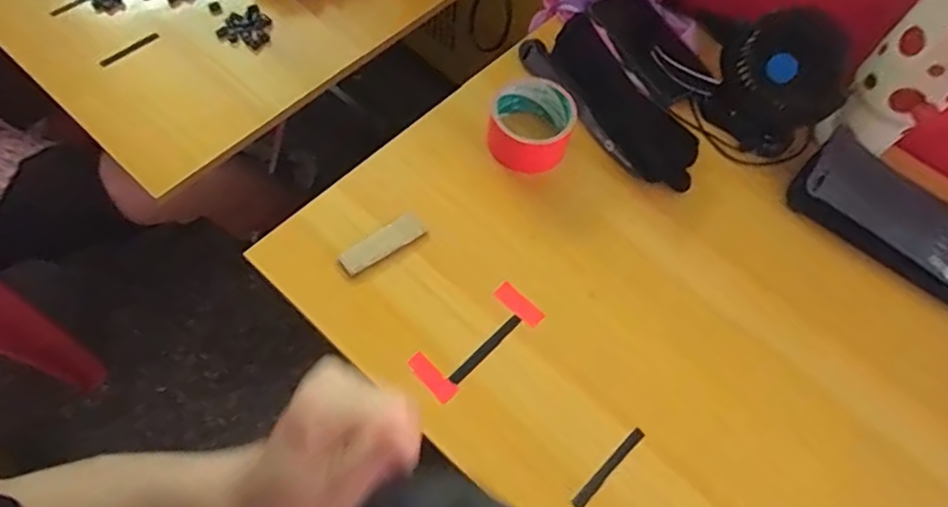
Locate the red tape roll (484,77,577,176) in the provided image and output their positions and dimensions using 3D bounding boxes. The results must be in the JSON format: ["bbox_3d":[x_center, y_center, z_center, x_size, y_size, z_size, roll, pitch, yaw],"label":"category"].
[{"bbox_3d":[0.058,-0.133,0.589,0.082,0.053,0.078,2,62,-3],"label":"red tape roll"}]

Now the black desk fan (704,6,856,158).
[{"bbox_3d":[0.311,-0.175,0.594,0.121,0.124,0.079,32,65,12],"label":"black desk fan"}]

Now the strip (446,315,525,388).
[{"bbox_3d":[0.011,0.084,0.504,0.010,0.004,0.083,42,67,16],"label":"strip"}]

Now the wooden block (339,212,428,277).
[{"bbox_3d":[-0.086,-0.010,0.538,0.084,0.006,0.027,-34,69,-19],"label":"wooden block"}]

